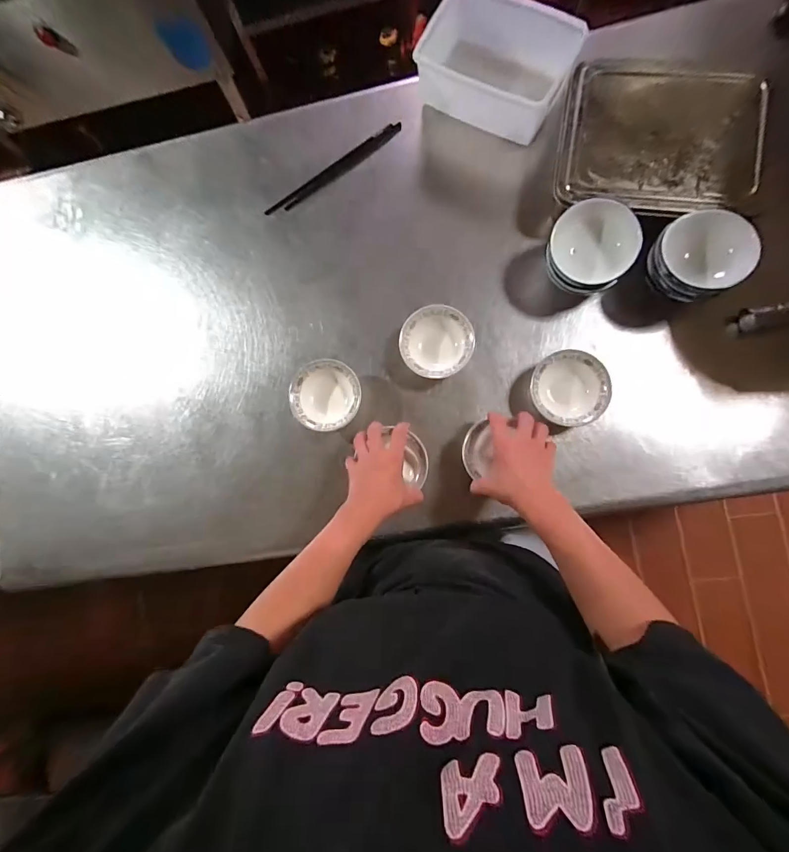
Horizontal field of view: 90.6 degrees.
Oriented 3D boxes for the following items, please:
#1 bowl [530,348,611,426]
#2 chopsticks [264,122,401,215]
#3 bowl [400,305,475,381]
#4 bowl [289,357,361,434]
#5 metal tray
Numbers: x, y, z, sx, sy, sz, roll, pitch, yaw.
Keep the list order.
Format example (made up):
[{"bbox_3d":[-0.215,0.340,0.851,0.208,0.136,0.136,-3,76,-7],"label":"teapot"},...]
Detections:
[{"bbox_3d":[0.257,-0.055,0.578,0.107,0.041,0.108,0,87,7],"label":"bowl"},{"bbox_3d":[-0.104,-0.442,0.677,0.267,0.013,0.023,-35,84,4],"label":"chopsticks"},{"bbox_3d":[0.066,-0.128,0.609,0.109,0.038,0.110,0,87,7],"label":"bowl"},{"bbox_3d":[-0.107,-0.048,0.621,0.111,0.042,0.108,0,87,7],"label":"bowl"},{"bbox_3d":[0.376,-0.408,0.547,0.267,0.037,0.209,7,88,7],"label":"metal tray"}]

